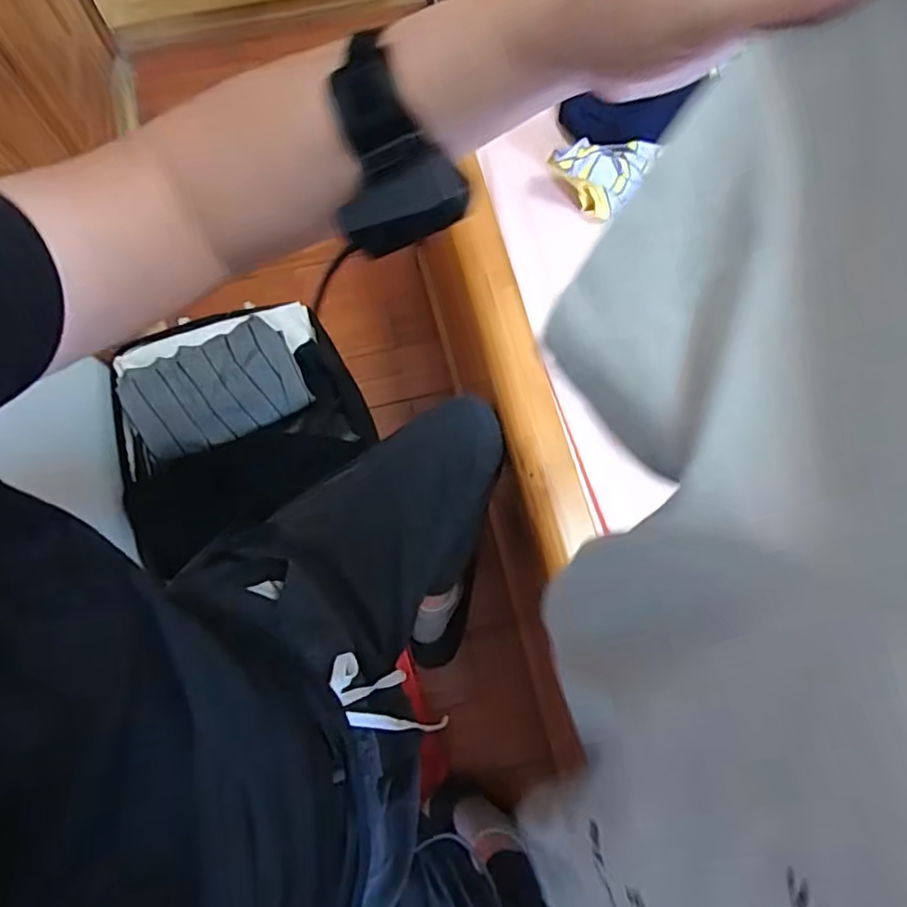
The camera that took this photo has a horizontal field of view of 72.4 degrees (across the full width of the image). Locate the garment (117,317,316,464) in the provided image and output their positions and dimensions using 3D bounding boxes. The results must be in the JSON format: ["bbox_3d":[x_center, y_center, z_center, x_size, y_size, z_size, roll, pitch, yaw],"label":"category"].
[{"bbox_3d":[-0.382,-0.103,0.989,0.261,0.050,0.186,-27,76,-8],"label":"garment"}]

